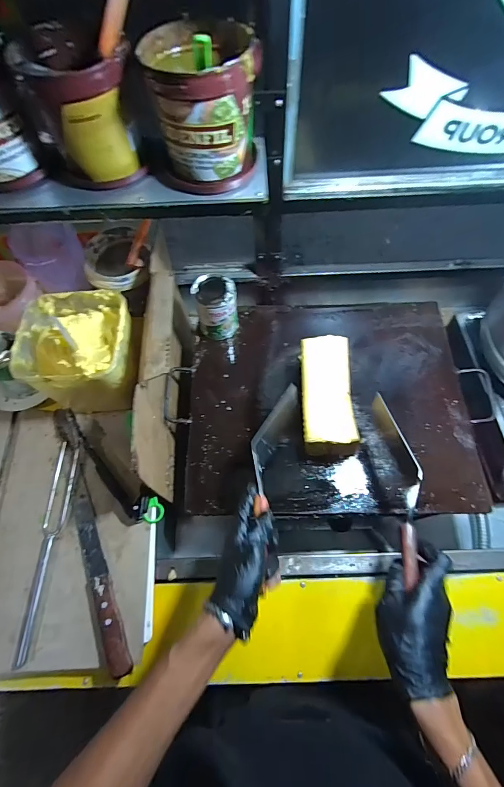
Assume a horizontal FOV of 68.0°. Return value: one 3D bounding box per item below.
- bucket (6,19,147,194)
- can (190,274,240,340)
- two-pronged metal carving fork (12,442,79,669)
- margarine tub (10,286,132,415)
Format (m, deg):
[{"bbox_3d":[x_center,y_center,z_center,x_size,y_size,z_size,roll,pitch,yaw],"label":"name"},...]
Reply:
[{"bbox_3d":[-0.210,-0.348,0.463,0.130,0.131,0.110,38,75,15],"label":"bucket"},{"bbox_3d":[-0.063,-0.154,0.685,0.072,0.108,0.069,-1,69,2],"label":"can"},{"bbox_3d":[-0.301,0.223,0.558,0.038,0.009,0.300,0,63,0],"label":"two-pronged metal carving fork"},{"bbox_3d":[-0.269,-0.060,0.618,0.159,0.154,0.151,-1,69,2],"label":"margarine tub"}]

